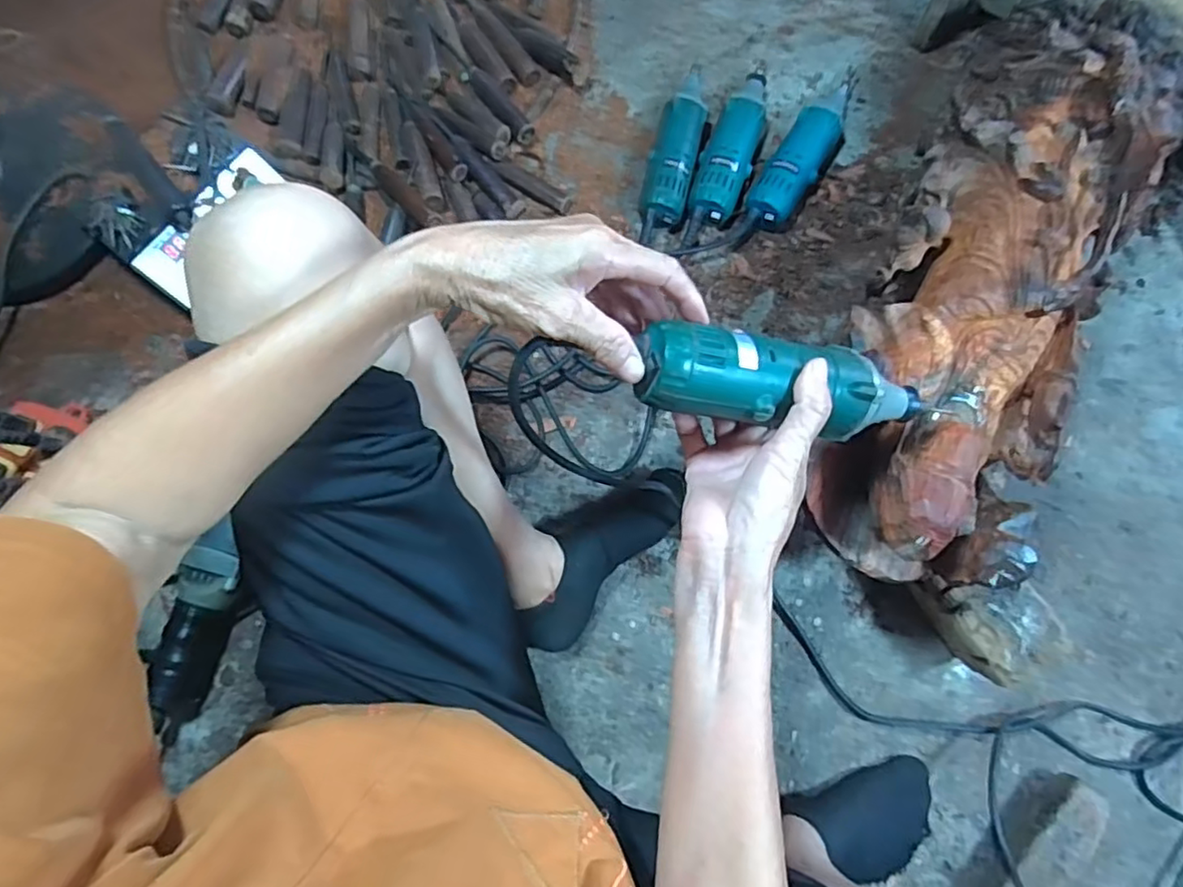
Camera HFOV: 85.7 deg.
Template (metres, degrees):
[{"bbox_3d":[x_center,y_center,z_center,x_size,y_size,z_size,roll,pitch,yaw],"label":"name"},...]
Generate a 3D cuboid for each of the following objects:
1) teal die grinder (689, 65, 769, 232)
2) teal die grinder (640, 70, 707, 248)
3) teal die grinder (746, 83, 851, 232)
[{"bbox_3d":[0.169,-0.360,0.751,0.058,0.050,0.229,18,78,5],"label":"teal die grinder"},{"bbox_3d":[0.101,-0.352,0.747,0.053,0.055,0.232,13,77,4],"label":"teal die grinder"},{"bbox_3d":[0.249,-0.343,0.741,0.057,0.051,0.225,33,80,8],"label":"teal die grinder"}]

